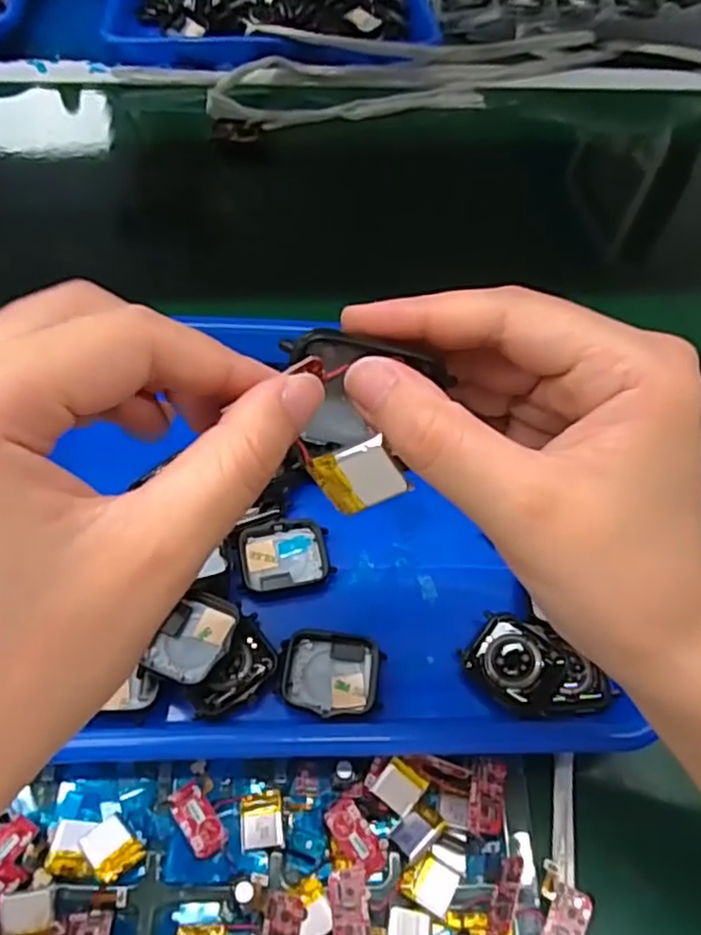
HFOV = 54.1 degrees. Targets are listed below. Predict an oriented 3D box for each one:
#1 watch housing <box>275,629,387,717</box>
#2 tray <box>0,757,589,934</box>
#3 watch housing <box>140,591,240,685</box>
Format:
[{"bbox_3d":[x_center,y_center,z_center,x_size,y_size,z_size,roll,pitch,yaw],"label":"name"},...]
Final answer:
[{"bbox_3d":[-0.009,0.093,0.309,0.044,0.013,0.035,6,54,0],"label":"watch housing"},{"bbox_3d":[-0.041,0.171,0.266,0.248,0.022,0.106,2,54,-3],"label":"tray"},{"bbox_3d":[-0.068,0.077,0.306,0.031,0.017,0.042,20,55,10],"label":"watch housing"}]

